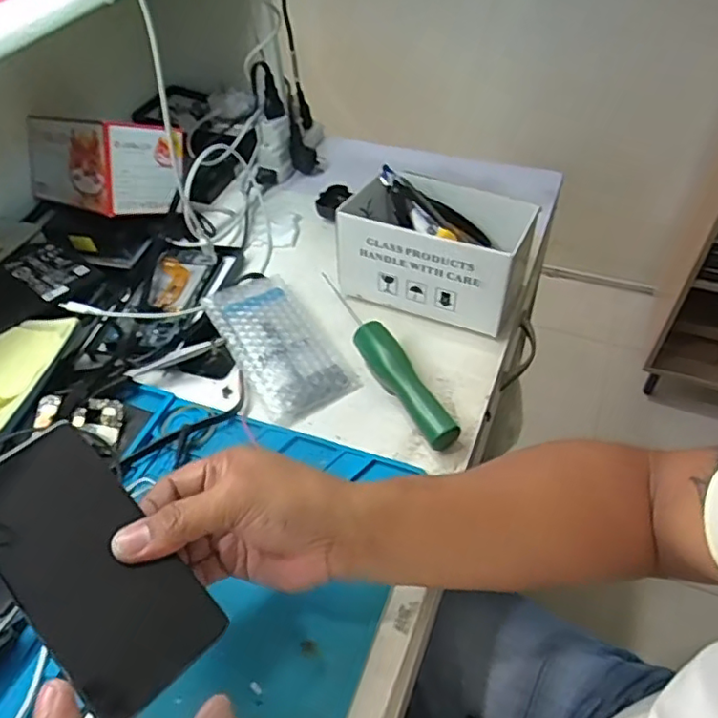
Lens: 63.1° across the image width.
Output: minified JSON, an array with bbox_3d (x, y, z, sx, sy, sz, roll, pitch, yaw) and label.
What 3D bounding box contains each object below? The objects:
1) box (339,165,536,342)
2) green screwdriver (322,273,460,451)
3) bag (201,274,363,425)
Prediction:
[{"bbox_3d":[0.076,-0.113,0.595,0.178,0.095,0.107,20,53,17],"label":"box"},{"bbox_3d":[0.023,-0.001,0.541,0.028,0.029,0.206,-25,52,-17],"label":"green screwdriver"},{"bbox_3d":[-0.083,-0.019,0.574,0.088,0.010,0.181,-27,52,-19],"label":"bag"}]

